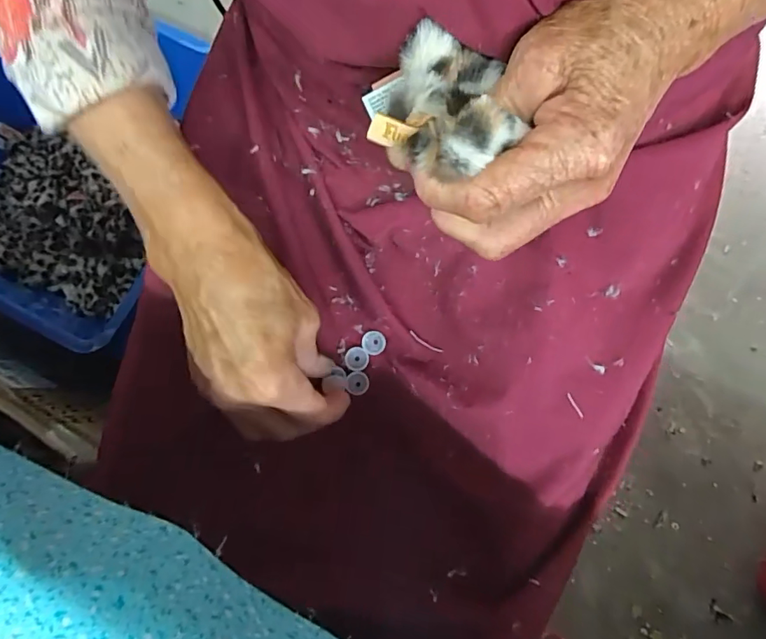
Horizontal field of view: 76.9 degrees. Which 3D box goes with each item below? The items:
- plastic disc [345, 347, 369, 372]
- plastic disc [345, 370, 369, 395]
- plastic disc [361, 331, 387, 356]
[{"bbox_3d":[-0.019,0.029,0.347,0.017,0.004,0.017,0,76,1],"label":"plastic disc"},{"bbox_3d":[-0.018,0.045,0.344,0.016,0.005,0.017,0,76,1],"label":"plastic disc"},{"bbox_3d":[-0.007,0.017,0.345,0.017,0.005,0.017,0,76,1],"label":"plastic disc"}]

